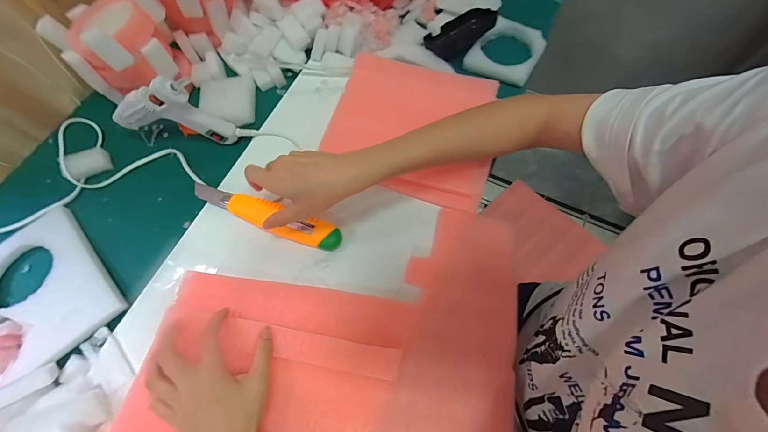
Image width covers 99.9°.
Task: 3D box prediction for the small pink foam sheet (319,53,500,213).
[{"bbox_3d":[0.040,-0.120,0.425,0.209,0.028,0.189,17,70,9],"label":"small pink foam sheet"}]

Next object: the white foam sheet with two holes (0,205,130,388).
[{"bbox_3d":[-0.412,0.097,0.357,0.183,0.019,0.175,40,71,20],"label":"white foam sheet with two holes"}]

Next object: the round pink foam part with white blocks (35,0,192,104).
[{"bbox_3d":[-0.344,-0.226,0.421,0.124,0.115,0.123,-1,69,2],"label":"round pink foam part with white blocks"}]

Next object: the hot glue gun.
[{"bbox_3d":[-0.257,-0.128,0.403,0.151,0.101,0.023,2,69,3],"label":"hot glue gun"}]

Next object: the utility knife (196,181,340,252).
[{"bbox_3d":[-0.141,-0.002,0.381,0.186,0.024,0.032,20,71,7],"label":"utility knife"}]

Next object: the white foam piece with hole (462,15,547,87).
[{"bbox_3d":[0.181,-0.242,0.474,0.090,0.022,0.105,28,72,13],"label":"white foam piece with hole"}]

